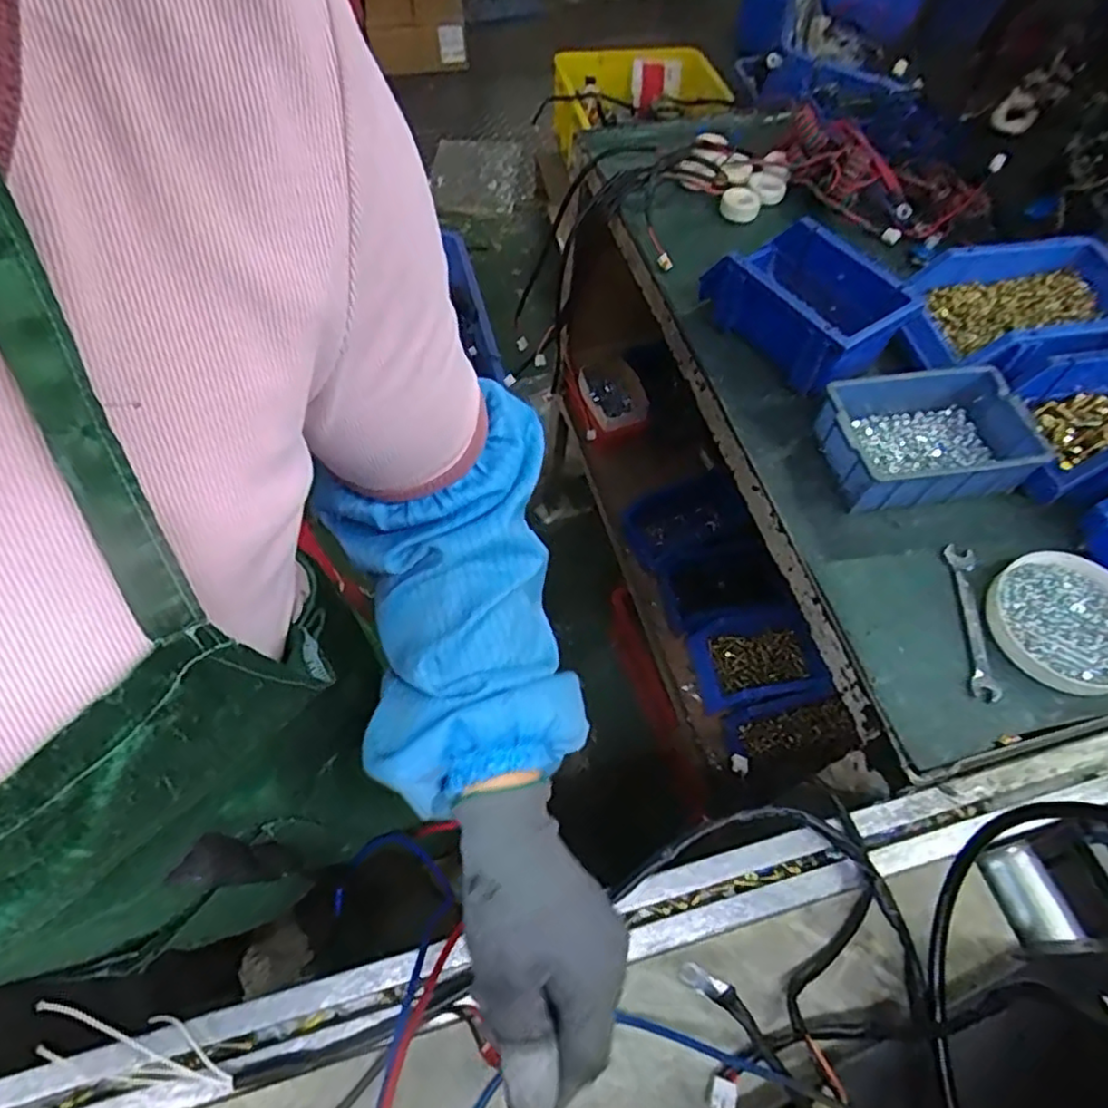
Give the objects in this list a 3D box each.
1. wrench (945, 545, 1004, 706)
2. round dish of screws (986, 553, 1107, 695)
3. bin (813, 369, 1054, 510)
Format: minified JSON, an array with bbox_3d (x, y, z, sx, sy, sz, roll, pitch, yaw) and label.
[{"bbox_3d":[0.309,0.048,0.498,0.023,0.007,0.125,7,60,3],"label":"wrench"},{"bbox_3d":[0.370,0.049,0.486,0.105,0.017,0.103,1,60,-1],"label":"round dish of screws"},{"bbox_3d":[0.307,-0.096,0.565,0.157,0.055,0.114,-10,60,-7],"label":"bin"}]

